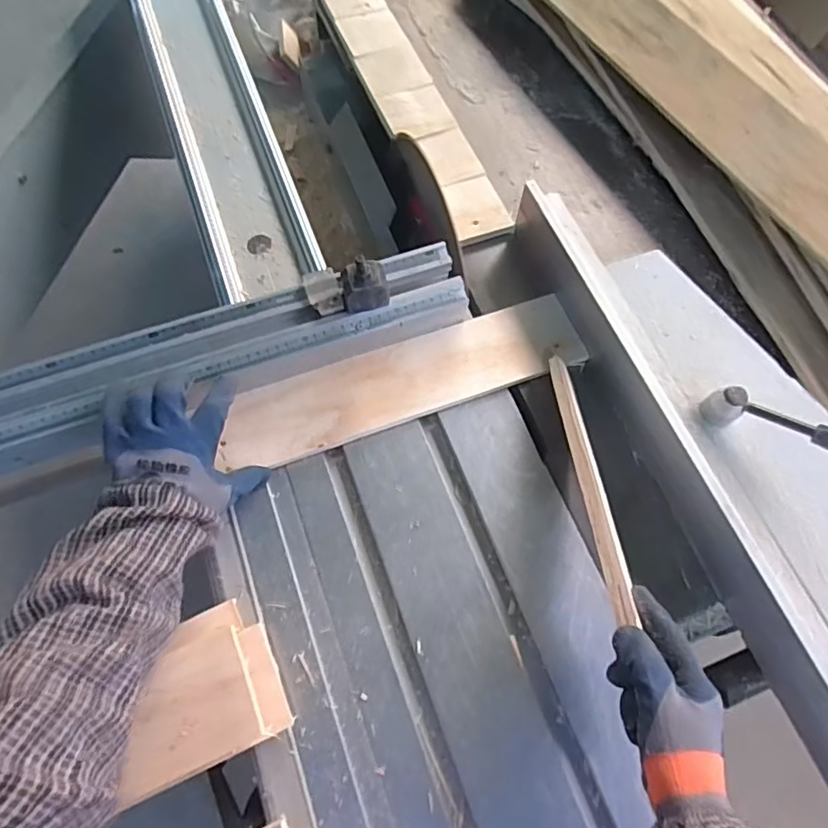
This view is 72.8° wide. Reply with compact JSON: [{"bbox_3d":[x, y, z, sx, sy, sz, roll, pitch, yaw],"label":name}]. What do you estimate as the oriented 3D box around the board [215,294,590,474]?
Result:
[{"bbox_3d":[-0.006,-0.039,0.607,0.390,0.020,0.091,-19,68,-8],"label":"board"}]

